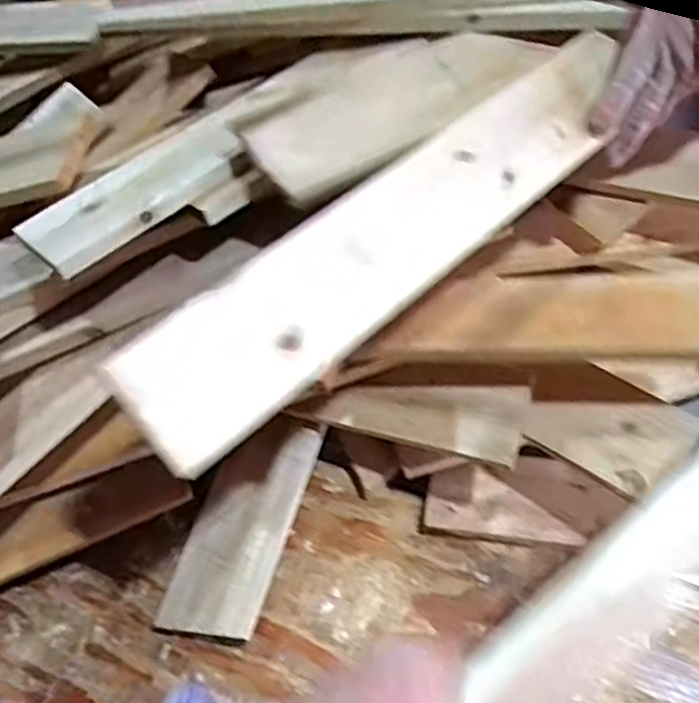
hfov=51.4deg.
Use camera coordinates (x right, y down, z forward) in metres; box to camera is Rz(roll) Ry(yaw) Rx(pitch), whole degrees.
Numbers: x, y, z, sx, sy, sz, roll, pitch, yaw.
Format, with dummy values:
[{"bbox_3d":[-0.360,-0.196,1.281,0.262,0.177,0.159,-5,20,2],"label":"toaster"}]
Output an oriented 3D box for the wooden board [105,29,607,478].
[{"bbox_3d":[0.042,-0.081,0.494,0.435,0.011,0.084,-39,101,-21],"label":"wooden board"}]

